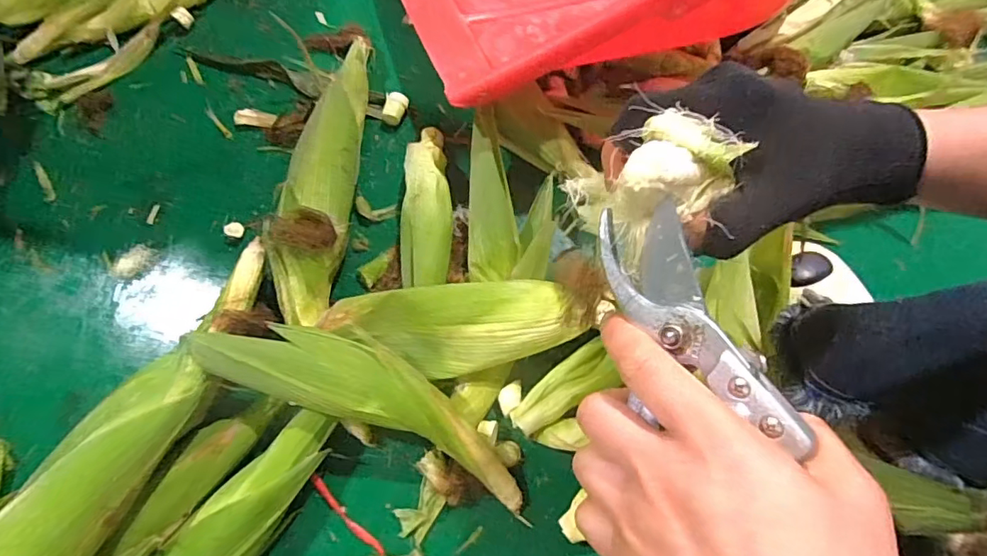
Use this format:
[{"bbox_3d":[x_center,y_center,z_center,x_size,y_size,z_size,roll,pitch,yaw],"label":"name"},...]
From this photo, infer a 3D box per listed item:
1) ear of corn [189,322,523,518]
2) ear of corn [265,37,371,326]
[{"bbox_3d":[-0.099,0.104,0.443,0.307,0.050,0.082,26,75,-5],"label":"ear of corn"},{"bbox_3d":[-0.165,-0.110,0.523,0.061,0.058,0.312,5,70,2],"label":"ear of corn"}]

